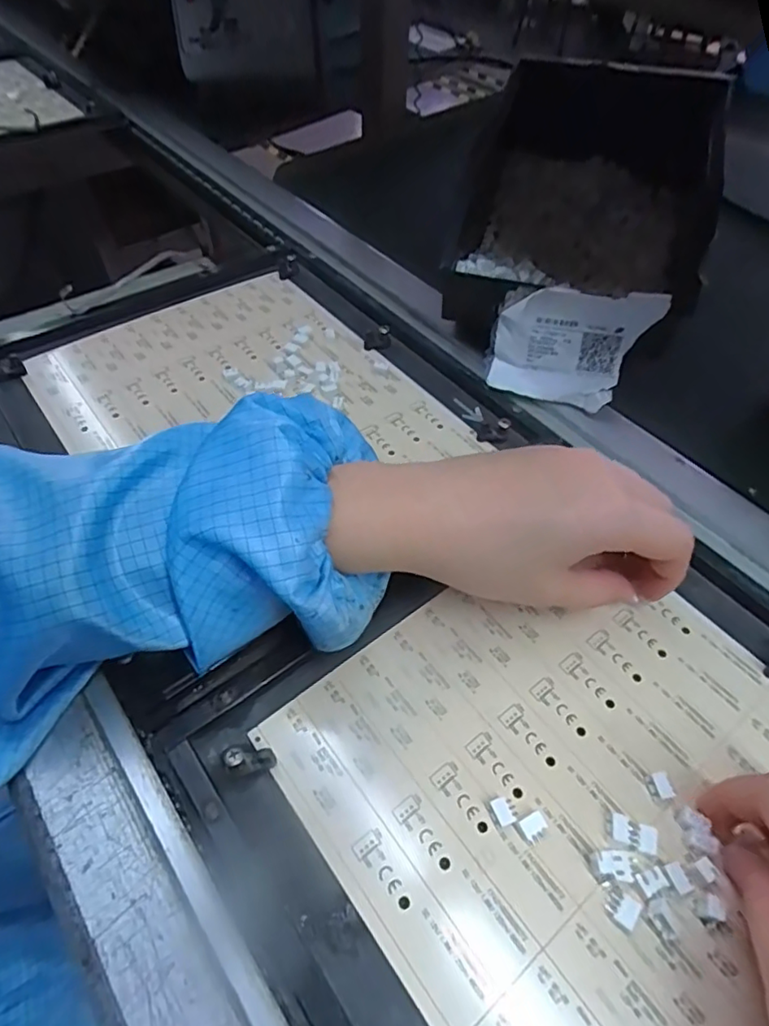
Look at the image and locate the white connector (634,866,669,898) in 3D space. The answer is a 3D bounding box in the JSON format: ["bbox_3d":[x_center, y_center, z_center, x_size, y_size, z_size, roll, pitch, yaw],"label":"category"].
[{"bbox_3d":[0.100,0.137,0.213,0.010,0.004,0.007,-18,53,-13],"label":"white connector"}]

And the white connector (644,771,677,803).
[{"bbox_3d":[0.113,0.112,0.234,0.009,0.005,0.010,-13,52,-9],"label":"white connector"}]

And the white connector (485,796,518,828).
[{"bbox_3d":[0.047,0.119,0.228,0.010,0.006,0.010,-16,52,-11],"label":"white connector"}]

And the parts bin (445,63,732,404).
[{"bbox_3d":[0.133,-0.204,0.402,0.148,0.095,0.268,11,65,10],"label":"parts bin"}]

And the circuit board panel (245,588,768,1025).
[{"bbox_3d":[0.100,0.126,0.227,0.204,0.007,0.251,-32,60,-23],"label":"circuit board panel"}]

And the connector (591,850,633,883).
[{"bbox_3d":[0.085,0.133,0.215,0.015,0.006,0.010,-5,51,-3],"label":"connector"}]

